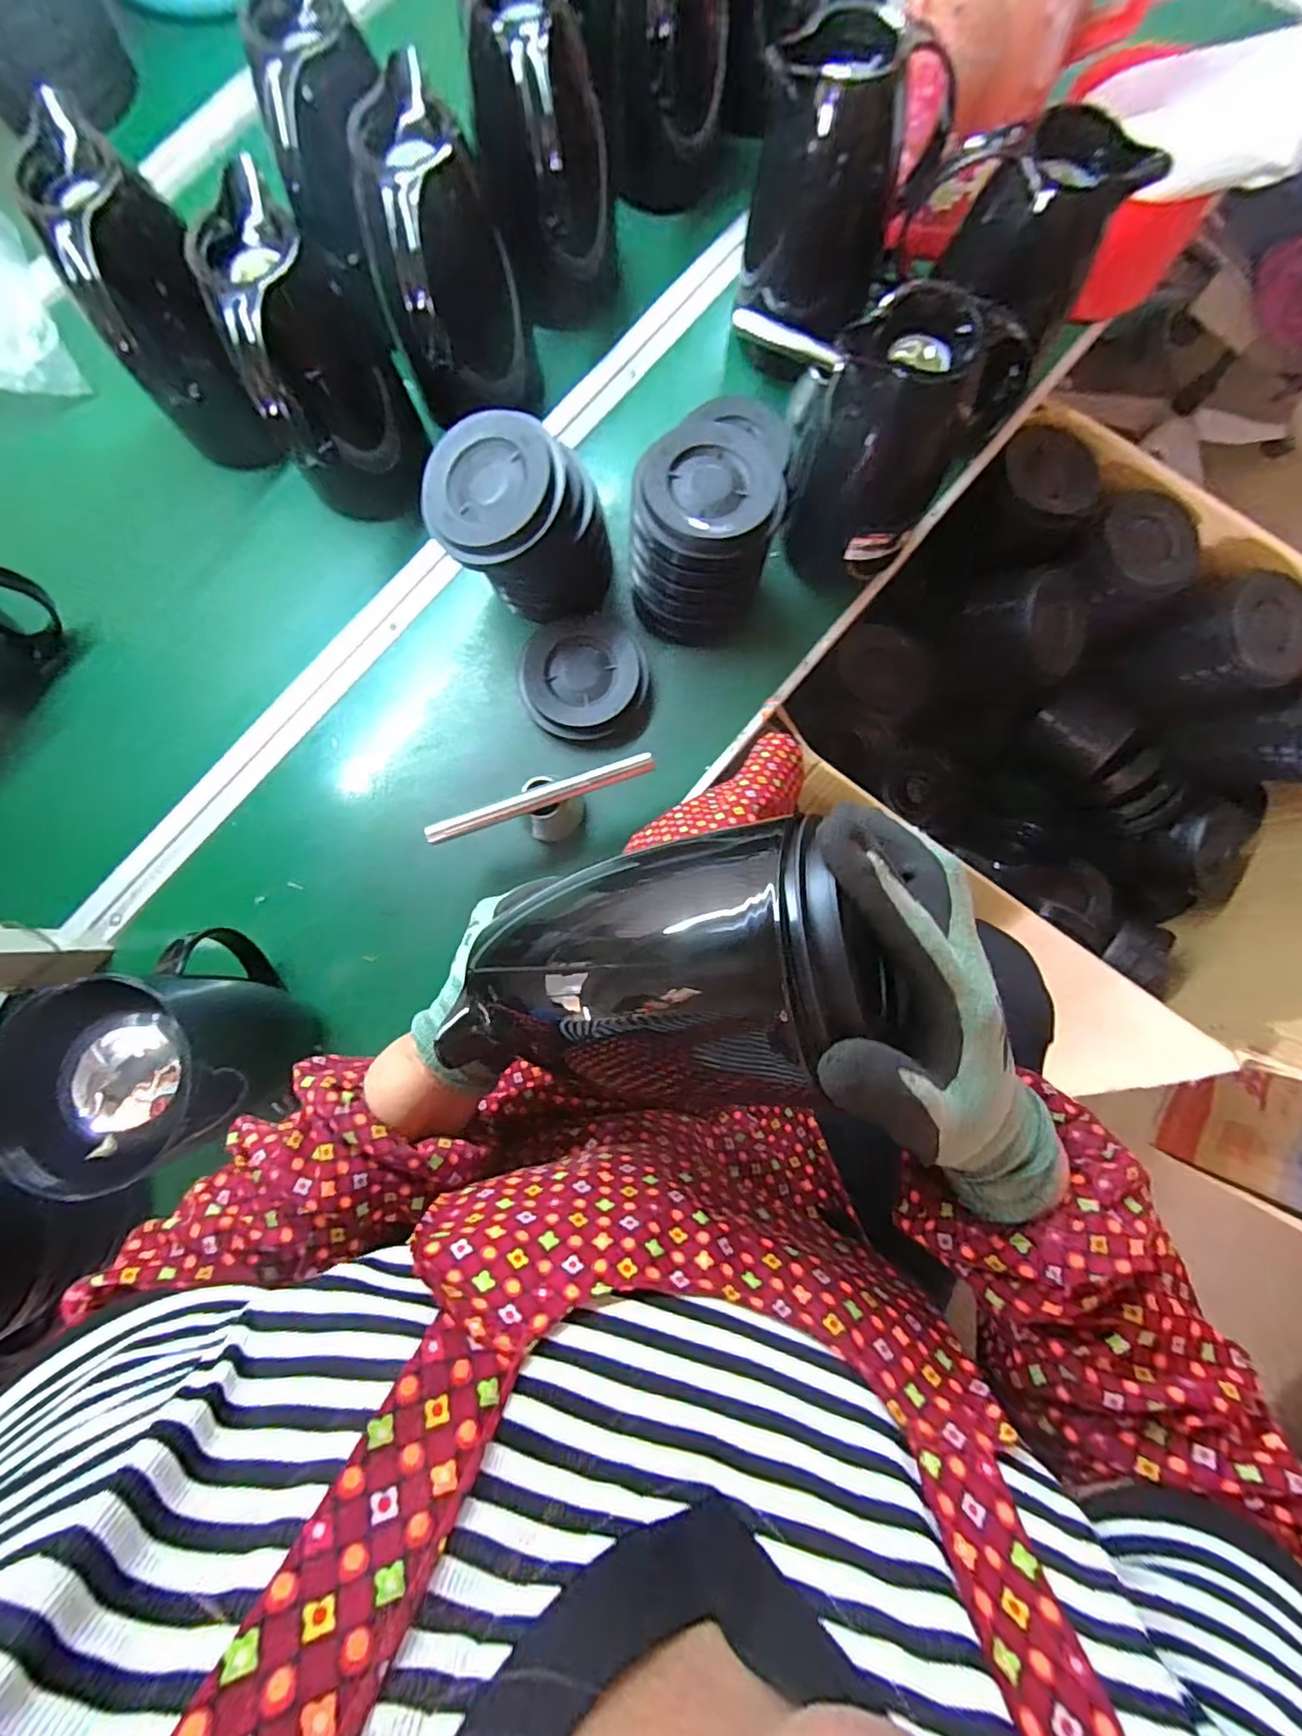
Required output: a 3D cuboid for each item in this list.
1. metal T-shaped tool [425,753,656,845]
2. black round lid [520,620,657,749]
[{"bbox_3d":[-0.092,-0.056,0.524,0.195,0.065,0.043,-20,83,-1],"label":"metal T-shaped tool"},{"bbox_3d":[-0.060,-0.181,0.559,0.120,0.025,0.121,5,83,2],"label":"black round lid"}]

